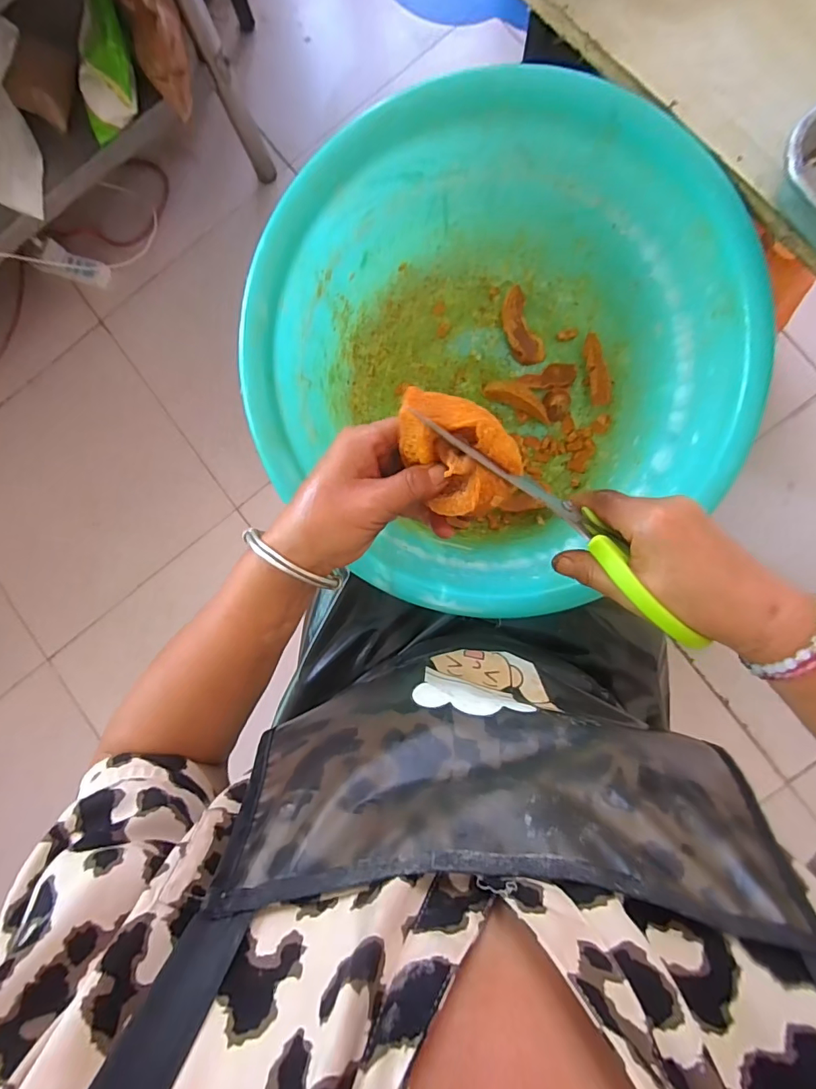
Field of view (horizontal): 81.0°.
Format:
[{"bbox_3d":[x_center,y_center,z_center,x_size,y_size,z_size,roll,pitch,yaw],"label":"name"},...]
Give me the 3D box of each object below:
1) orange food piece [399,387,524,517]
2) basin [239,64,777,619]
[{"bbox_3d":[0.028,-0.056,0.288,0.079,0.032,0.058,41,92,6],"label":"orange food piece"},{"bbox_3d":[0.081,-0.157,0.457,0.392,0.209,0.376,0,87,6],"label":"basin"}]

